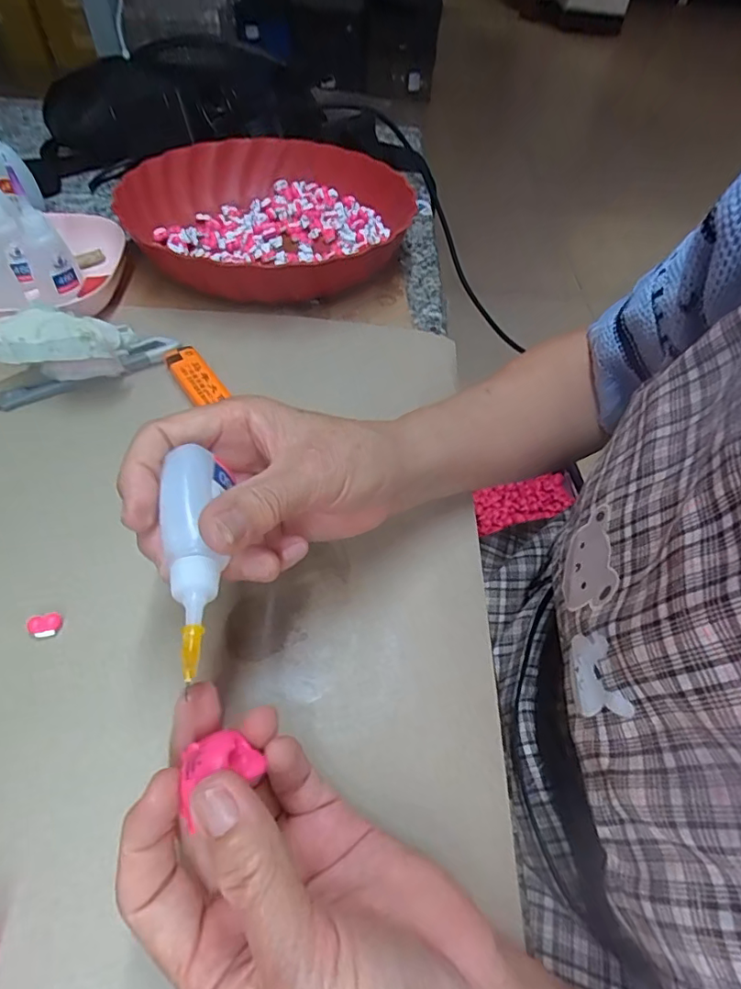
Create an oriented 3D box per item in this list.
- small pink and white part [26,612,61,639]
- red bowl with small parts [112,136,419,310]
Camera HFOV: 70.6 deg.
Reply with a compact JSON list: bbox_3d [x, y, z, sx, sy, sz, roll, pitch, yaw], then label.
[{"bbox_3d":[-0.160,0.064,0.256,0.015,0.005,0.011,-7,54,-10],"label":"small pink and white part"},{"bbox_3d":[-0.079,-0.238,0.448,0.221,0.050,0.237,-21,58,-18],"label":"red bowl with small parts"}]

